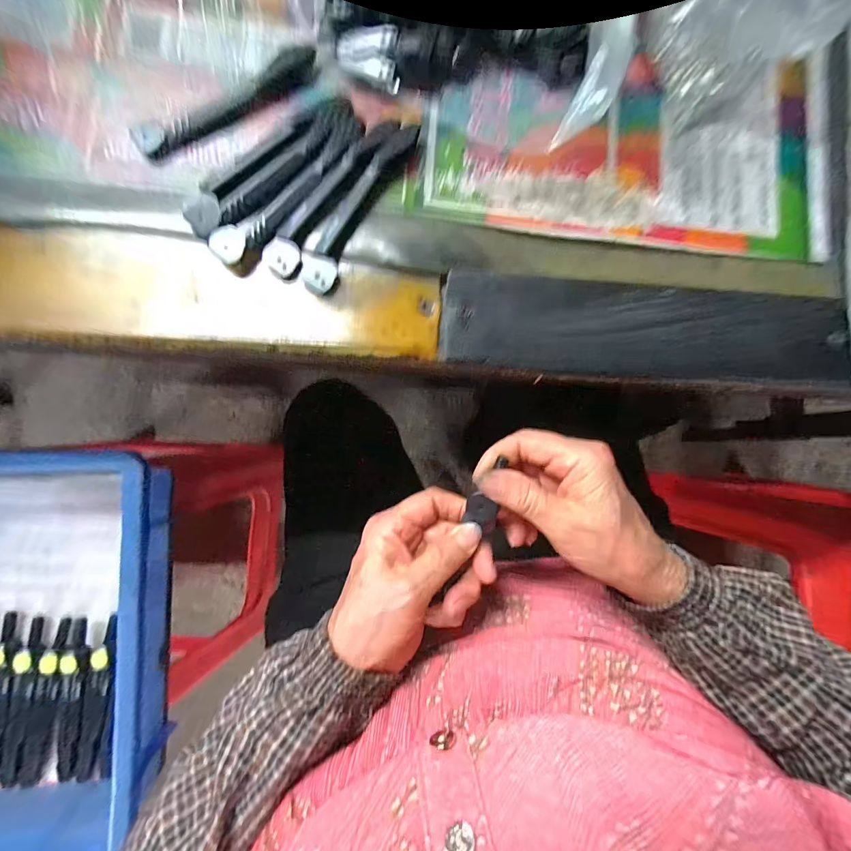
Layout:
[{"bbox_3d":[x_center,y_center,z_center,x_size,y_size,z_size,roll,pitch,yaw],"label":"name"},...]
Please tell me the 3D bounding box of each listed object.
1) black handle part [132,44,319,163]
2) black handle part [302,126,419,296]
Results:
[{"bbox_3d":[-0.105,-0.172,0.204,0.104,0.008,0.018,-33,88,-6],"label":"black handle part"},{"bbox_3d":[-0.035,-0.117,0.202,0.018,0.007,0.105,27,84,-2],"label":"black handle part"}]

